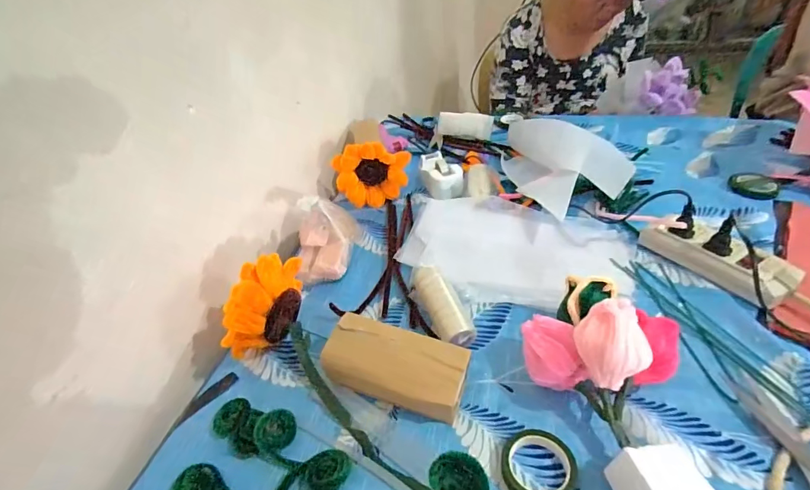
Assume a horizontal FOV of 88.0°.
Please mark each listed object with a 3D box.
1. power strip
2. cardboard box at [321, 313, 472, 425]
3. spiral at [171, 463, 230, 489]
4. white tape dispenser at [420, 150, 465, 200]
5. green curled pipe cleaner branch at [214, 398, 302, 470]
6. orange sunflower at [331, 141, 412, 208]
[{"bbox_3d":[0.369,0.010,0.496,0.069,0.034,0.154,-22,40,-18],"label":"power strip"},{"bbox_3d":[-0.009,0.117,0.406,0.132,0.056,0.064,9,40,20],"label":"cardboard box"},{"bbox_3d":[-0.169,0.204,0.357,0.058,0.005,0.034,-6,38,2],"label":"spiral"},{"bbox_3d":[0.061,-0.119,0.710,0.057,0.034,0.103,-15,38,-9],"label":"white tape dispenser"},{"bbox_3d":[-0.133,0.171,0.384,0.091,0.016,0.045,4,39,14],"label":"green curled pipe cleaner branch"},{"bbox_3d":[-0.053,-0.113,0.679,0.119,0.106,0.025,-6,38,2],"label":"orange sunflower"}]

